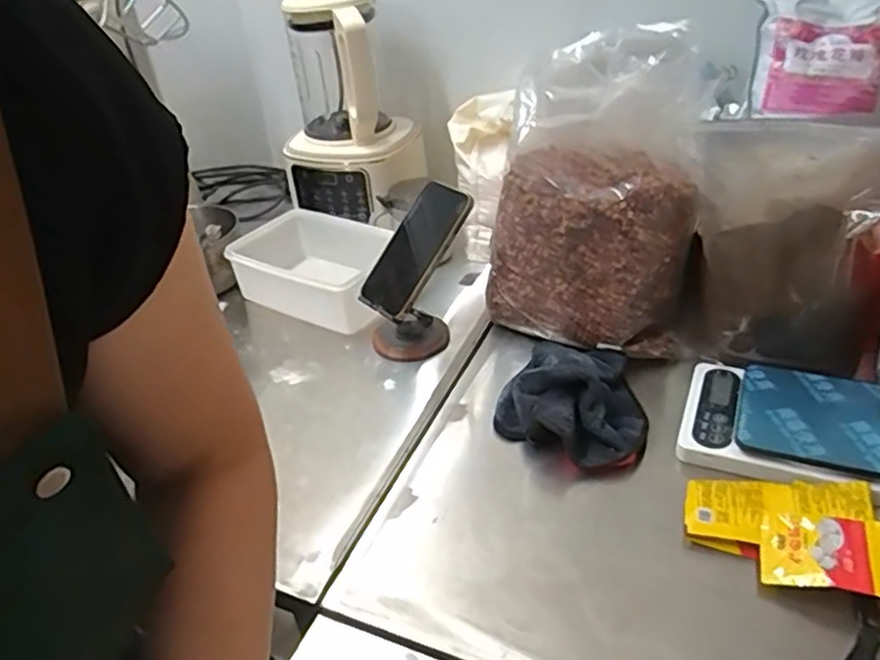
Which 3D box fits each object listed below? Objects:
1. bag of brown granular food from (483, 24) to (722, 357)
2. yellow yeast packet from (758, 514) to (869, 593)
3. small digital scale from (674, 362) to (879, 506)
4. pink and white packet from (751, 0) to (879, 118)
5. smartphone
[{"bbox_3d":[0.165,-0.091,0.736,0.201,0.185,0.124,22,44,34],"label":"bag of brown granular food"},{"bbox_3d":[0.284,0.166,0.505,0.071,0.012,0.062,-3,44,29],"label":"yellow yeast packet"},{"bbox_3d":[0.318,0.084,0.616,0.168,0.032,0.139,10,38,24],"label":"small digital scale"},{"bbox_3d":[0.407,-0.324,0.715,0.172,0.192,0.046,21,2,20],"label":"pink and white packet"},{"bbox_3d":[-0.029,-0.094,0.753,0.088,0.015,0.158,32,89,40],"label":"smartphone"}]

